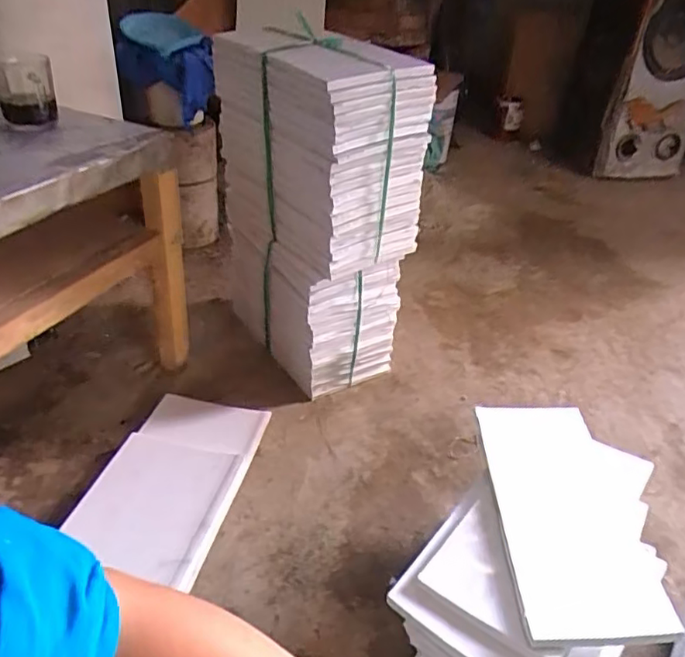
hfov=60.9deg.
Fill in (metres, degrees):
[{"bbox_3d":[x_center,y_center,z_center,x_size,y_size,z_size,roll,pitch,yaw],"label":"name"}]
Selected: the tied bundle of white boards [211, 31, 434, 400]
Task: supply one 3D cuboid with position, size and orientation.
[{"bbox_3d":[-0.057,-0.175,0.909,0.180,0.481,0.324,-20,42,-31],"label":"tied bundle of white boards"}]

